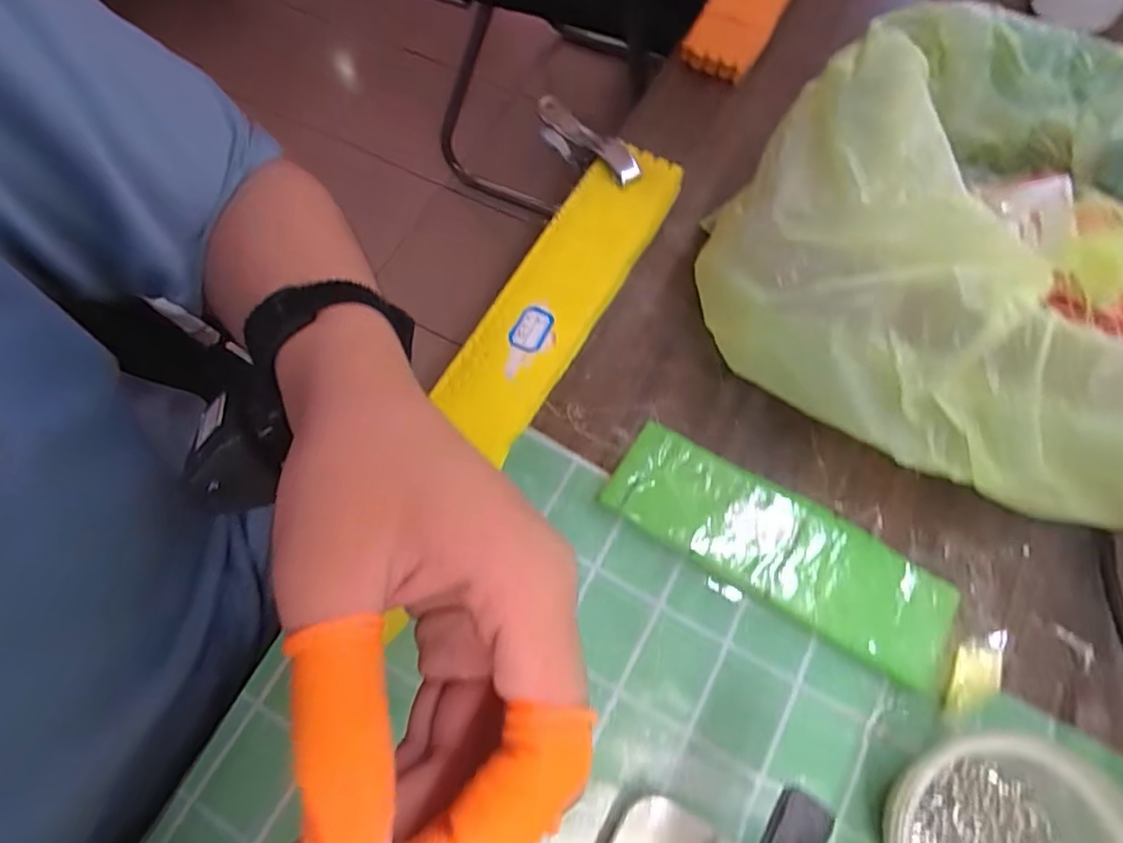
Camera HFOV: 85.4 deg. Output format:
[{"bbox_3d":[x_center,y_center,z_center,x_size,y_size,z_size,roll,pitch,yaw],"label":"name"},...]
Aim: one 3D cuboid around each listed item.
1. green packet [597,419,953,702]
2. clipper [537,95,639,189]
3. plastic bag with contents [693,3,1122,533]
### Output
[{"bbox_3d":[0.111,0.066,0.319,0.181,0.014,0.056,29,72,12],"label":"green packet"},{"bbox_3d":[0.018,-0.199,0.441,0.017,0.035,0.111,-36,55,-11],"label":"clipper"},{"bbox_3d":[0.223,-0.070,0.307,0.291,0.118,0.200,20,70,9],"label":"plastic bag with contents"}]

